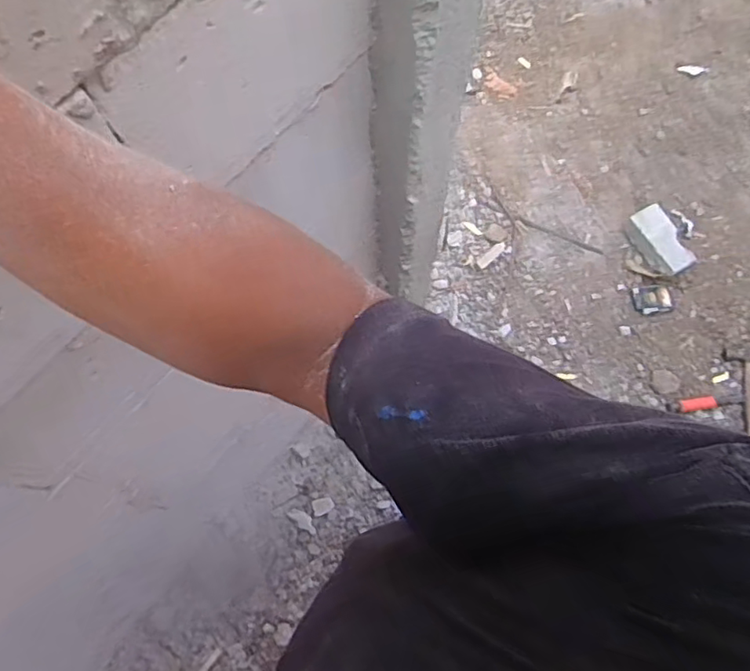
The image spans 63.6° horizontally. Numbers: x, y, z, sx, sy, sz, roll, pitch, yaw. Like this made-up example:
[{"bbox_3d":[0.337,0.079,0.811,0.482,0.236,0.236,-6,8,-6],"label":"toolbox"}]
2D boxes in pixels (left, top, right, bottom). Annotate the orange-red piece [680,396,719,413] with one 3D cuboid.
[{"bbox_3d":[0.813,0.172,1.516,0.098,0.023,0.034,-9,71,-3],"label":"orange-red piece"}]

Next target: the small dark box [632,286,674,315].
[{"bbox_3d":[0.741,-0.094,1.612,0.100,0.024,0.073,-1,71,0],"label":"small dark box"}]

